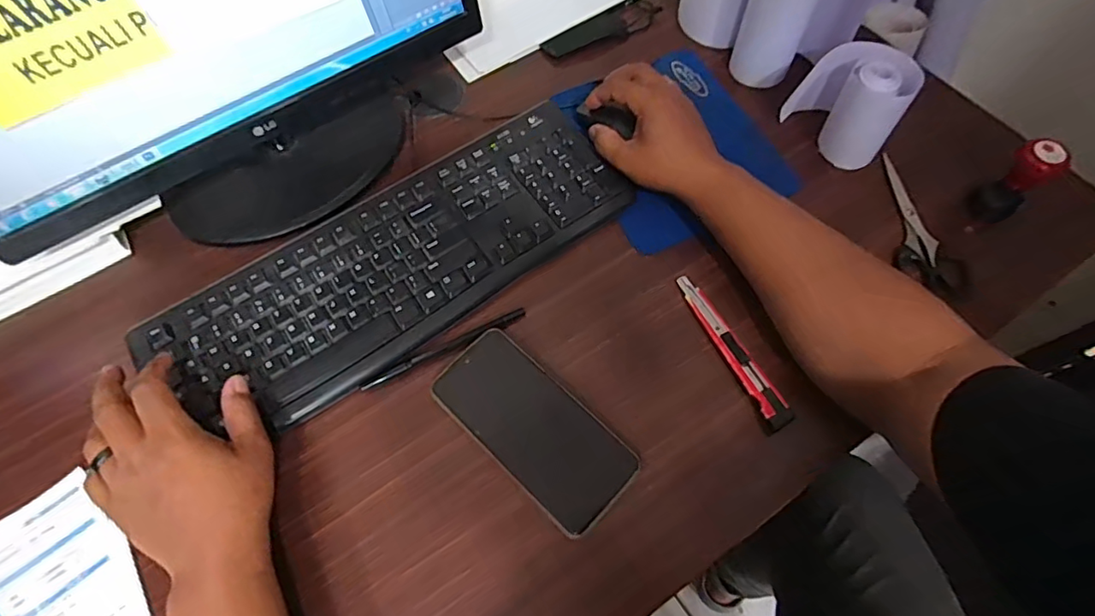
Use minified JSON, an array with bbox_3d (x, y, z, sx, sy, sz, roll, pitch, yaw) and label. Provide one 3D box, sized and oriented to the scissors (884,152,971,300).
[{"bbox_3d":[0.326,-0.074,0.491,0.044,0.013,0.144,-15,65,-5],"label":"scissors"}]

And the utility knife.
[{"bbox_3d":[0.150,0.031,0.445,0.019,0.017,0.144,-23,69,-9],"label":"utility knife"}]

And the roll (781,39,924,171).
[{"bbox_3d":[0.280,-0.195,0.505,0.096,0.088,0.054,32,70,15],"label":"roll"}]

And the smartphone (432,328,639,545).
[{"bbox_3d":[-0.011,0.090,0.420,0.161,0.012,0.075,41,72,18],"label":"smartphone"}]

